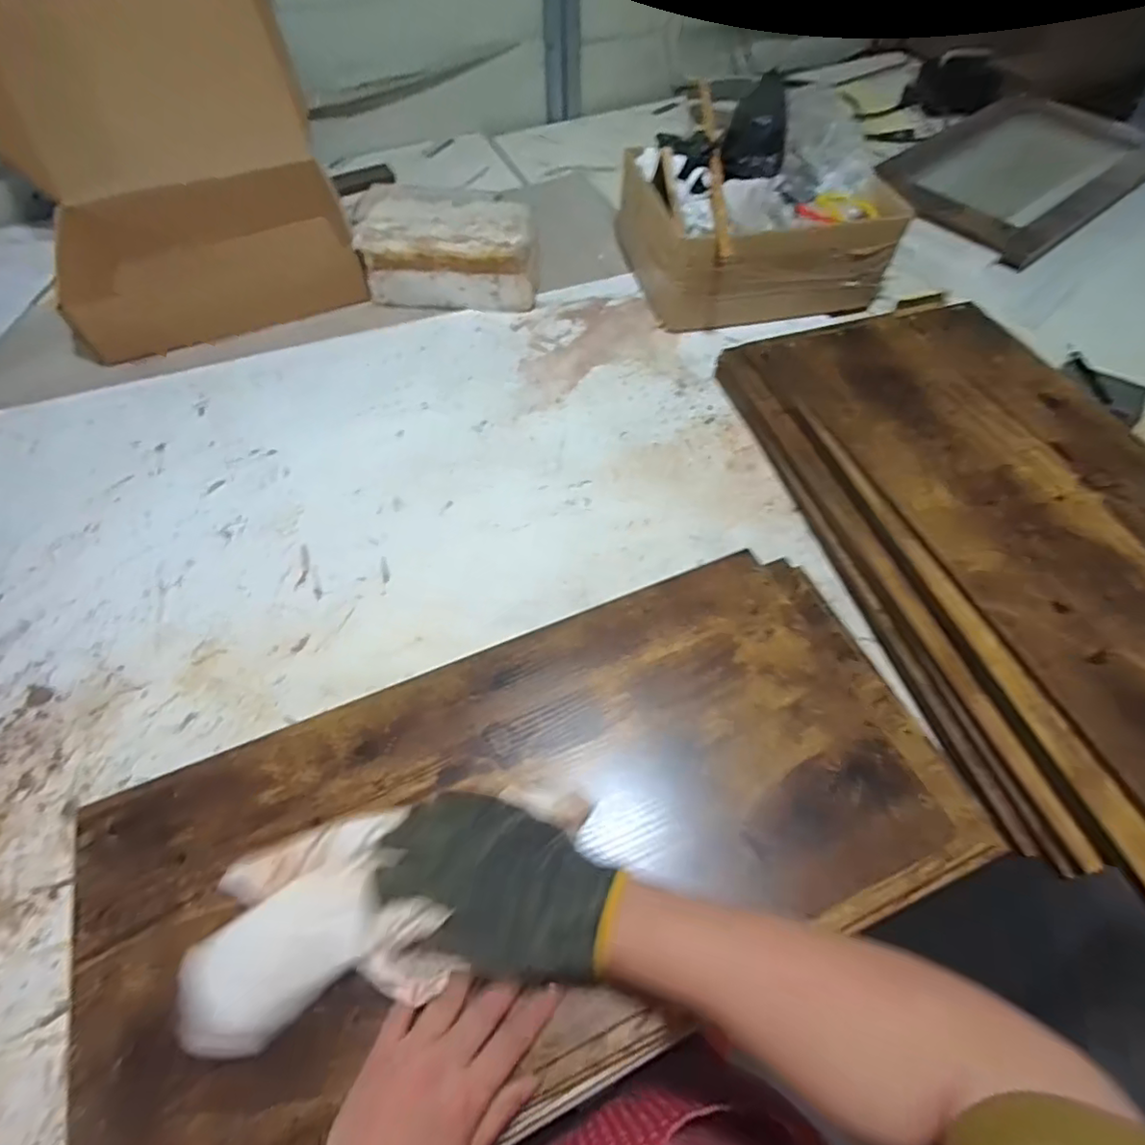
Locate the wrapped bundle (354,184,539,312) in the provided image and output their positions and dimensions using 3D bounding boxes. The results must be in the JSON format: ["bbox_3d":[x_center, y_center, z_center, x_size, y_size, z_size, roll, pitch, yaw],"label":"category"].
[{"bbox_3d":[-0.165,-0.432,0.791,0.234,0.114,0.092,-2,58,-1],"label":"wrapped bundle"}]

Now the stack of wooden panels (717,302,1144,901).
[{"bbox_3d":[0.419,-0.035,0.555,0.314,0.099,0.600,-13,59,-8],"label":"stack of wooden panels"}]

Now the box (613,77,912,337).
[{"bbox_3d":[0.247,-0.498,0.798,0.316,0.171,0.261,-15,59,-9],"label":"box"}]

